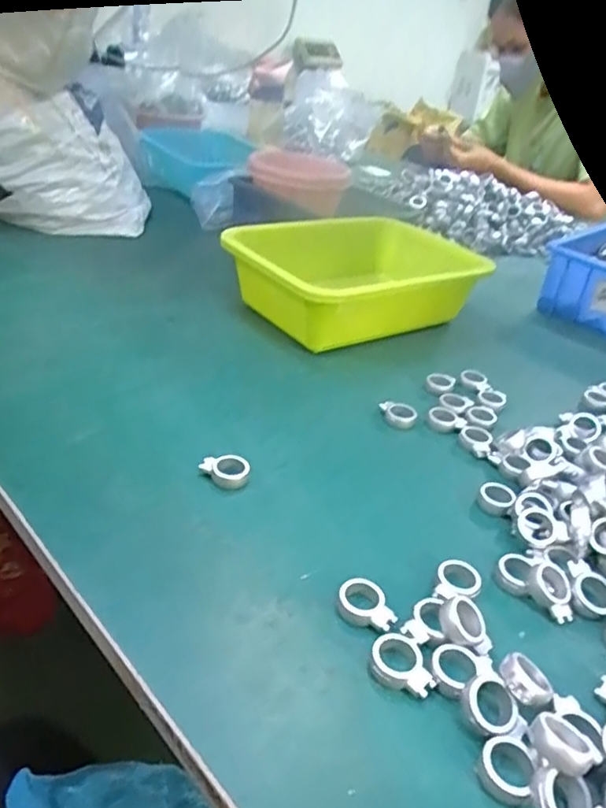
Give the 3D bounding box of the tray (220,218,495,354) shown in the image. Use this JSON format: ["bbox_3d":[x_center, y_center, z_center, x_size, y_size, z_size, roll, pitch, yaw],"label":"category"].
[{"bbox_3d":[0.060,-0.135,0.662,0.246,0.075,0.197,-7,35,-23],"label":"tray"}]

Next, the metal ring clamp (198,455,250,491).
[{"bbox_3d":[-0.055,0.046,0.420,0.033,0.011,0.024,12,32,7],"label":"metal ring clamp"}]

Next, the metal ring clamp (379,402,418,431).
[{"bbox_3d":[0.081,0.009,0.513,0.032,0.012,0.025,10,32,2],"label":"metal ring clamp"}]

